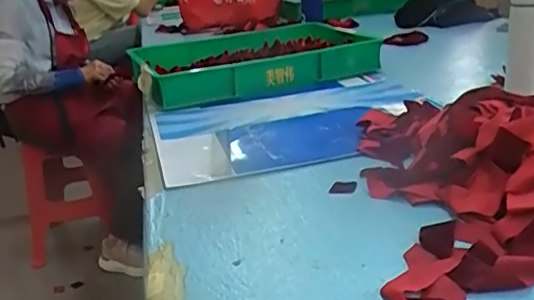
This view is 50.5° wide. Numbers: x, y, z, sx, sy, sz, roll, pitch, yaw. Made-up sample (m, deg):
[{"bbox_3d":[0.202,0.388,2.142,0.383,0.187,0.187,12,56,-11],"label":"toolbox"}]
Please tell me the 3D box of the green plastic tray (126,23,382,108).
[{"bbox_3d":[-0.021,-0.209,1.338,0.573,0.084,0.299,-13,22,-19],"label":"green plastic tray"}]

